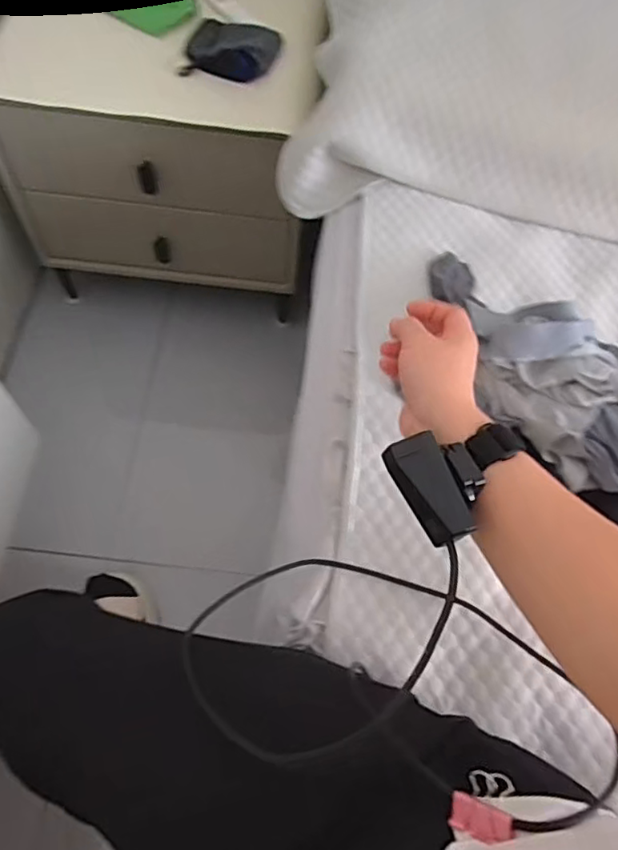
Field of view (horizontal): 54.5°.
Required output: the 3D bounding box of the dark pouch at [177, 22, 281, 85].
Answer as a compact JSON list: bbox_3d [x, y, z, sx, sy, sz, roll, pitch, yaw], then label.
[{"bbox_3d":[-0.110,-0.543,0.870,0.129,0.026,0.108,9,64,1],"label":"dark pouch"}]

